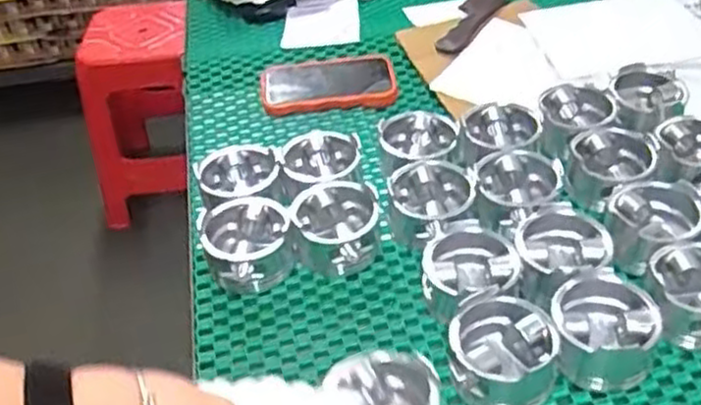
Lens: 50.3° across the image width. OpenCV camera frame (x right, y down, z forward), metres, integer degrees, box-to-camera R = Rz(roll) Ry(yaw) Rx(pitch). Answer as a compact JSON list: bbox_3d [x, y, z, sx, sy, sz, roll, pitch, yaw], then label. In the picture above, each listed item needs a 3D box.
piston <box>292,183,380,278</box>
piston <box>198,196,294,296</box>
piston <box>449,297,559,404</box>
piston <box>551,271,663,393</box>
[{"bbox_3d":[-0.012,0.026,0.674,0.076,0.045,0.090,-5,40,-4],"label":"piston"},{"bbox_3d":[-0.092,0.038,0.670,0.074,0.050,0.080,-1,40,1],"label":"piston"},{"bbox_3d":[0.117,0.111,0.561,0.077,0.046,0.080,-1,40,1],"label":"piston"},{"bbox_3d":[0.193,0.097,0.573,0.075,0.046,0.079,-1,40,1],"label":"piston"}]

